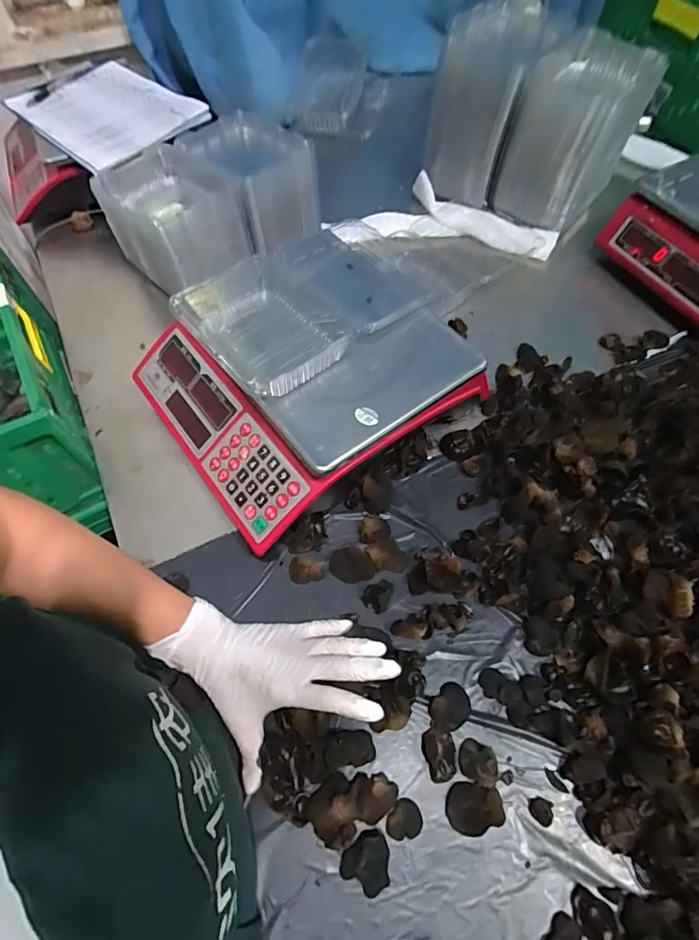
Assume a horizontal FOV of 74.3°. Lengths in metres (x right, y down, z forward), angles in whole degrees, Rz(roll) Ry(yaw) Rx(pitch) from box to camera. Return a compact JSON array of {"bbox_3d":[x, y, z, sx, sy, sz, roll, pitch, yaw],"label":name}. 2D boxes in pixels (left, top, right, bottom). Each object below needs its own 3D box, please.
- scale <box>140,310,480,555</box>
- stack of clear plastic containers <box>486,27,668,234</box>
[{"bbox_3d":[-0.059,-0.108,0.544,0.312,0.108,0.299,-34,64,-16],"label":"scale"},{"bbox_3d":[0.332,-0.499,0.690,0.154,0.165,0.188,29,65,18],"label":"stack of clear plastic containers"}]

